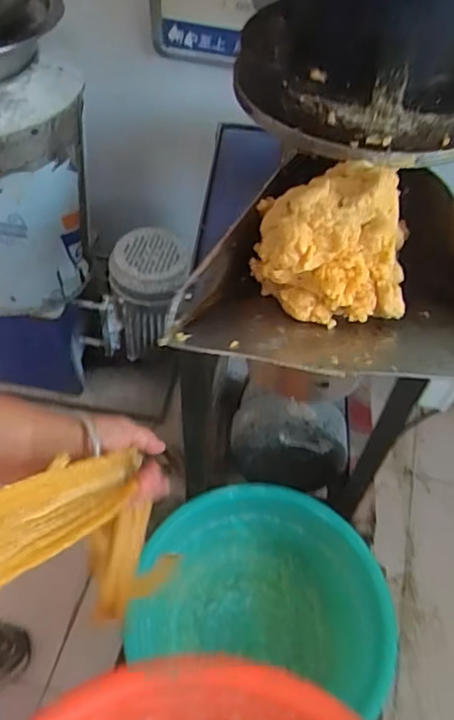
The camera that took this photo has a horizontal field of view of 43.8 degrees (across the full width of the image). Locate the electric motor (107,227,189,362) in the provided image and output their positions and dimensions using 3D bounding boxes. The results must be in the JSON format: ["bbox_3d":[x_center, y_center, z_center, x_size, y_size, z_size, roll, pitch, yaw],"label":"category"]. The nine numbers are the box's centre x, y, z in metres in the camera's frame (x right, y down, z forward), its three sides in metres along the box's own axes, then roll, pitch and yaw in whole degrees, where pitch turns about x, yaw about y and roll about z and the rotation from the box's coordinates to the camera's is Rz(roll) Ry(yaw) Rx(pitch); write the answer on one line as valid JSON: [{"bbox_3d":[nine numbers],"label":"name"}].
[{"bbox_3d":[-0.158,-0.128,1.195,0.158,0.250,0.157,-1,53,-4],"label":"electric motor"}]

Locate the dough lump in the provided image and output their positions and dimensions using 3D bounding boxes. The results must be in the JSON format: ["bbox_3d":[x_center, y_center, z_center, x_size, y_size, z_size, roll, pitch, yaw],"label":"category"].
[{"bbox_3d":[0.044,-0.052,0.243,0.057,0.046,0.062,-10,54,-11],"label":"dough lump"}]

